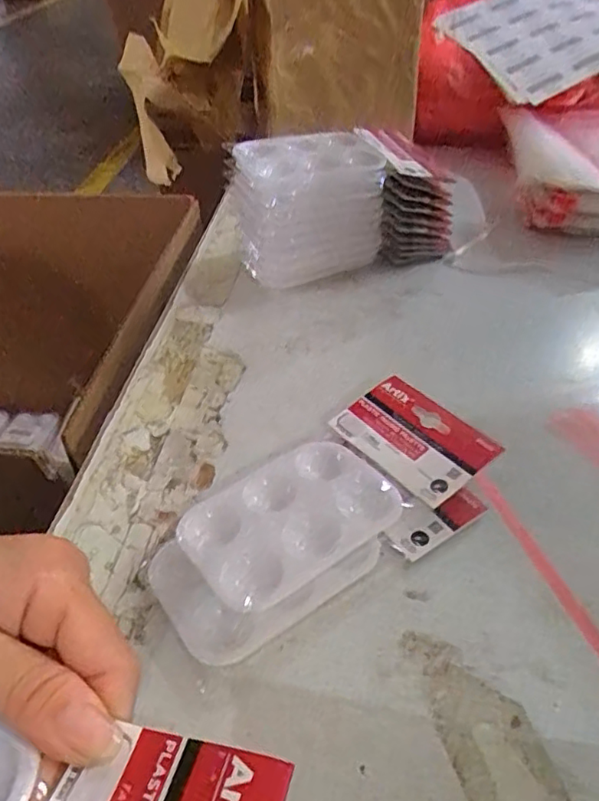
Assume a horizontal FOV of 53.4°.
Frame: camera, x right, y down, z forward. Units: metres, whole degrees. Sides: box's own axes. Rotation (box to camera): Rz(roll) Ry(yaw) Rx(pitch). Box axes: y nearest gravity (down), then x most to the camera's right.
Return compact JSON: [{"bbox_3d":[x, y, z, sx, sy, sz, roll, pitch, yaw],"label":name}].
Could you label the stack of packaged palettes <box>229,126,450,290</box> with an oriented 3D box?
[{"bbox_3d":[0.039,-0.183,0.571,0.195,0.127,0.100,-17,44,-12],"label":"stack of packaged palettes"}]

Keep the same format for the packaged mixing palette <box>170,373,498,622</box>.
[{"bbox_3d":[0.019,0.052,0.372,0.188,0.013,0.095,-27,46,-20],"label":"packaged mixing palette"}]

